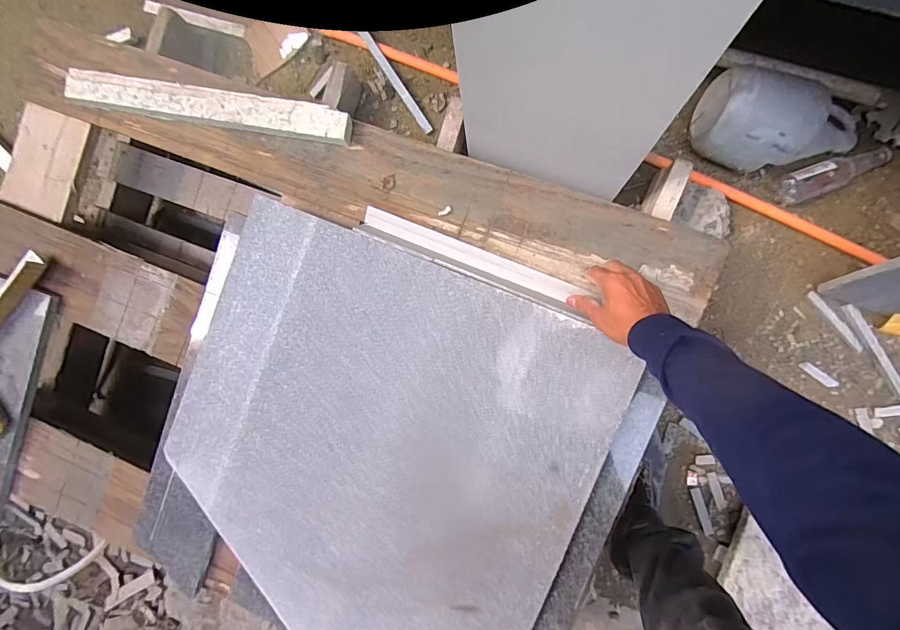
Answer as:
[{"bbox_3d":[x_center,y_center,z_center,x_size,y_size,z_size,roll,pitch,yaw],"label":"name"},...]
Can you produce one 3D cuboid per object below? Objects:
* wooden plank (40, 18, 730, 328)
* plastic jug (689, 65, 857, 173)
[{"bbox_3d":[-0.146,-0.224,0.614,1.071,0.029,0.142,21,93,7],"label":"wooden plank"},{"bbox_3d":[0.543,-0.303,0.677,0.257,0.126,0.122,29,95,6],"label":"plastic jug"}]

